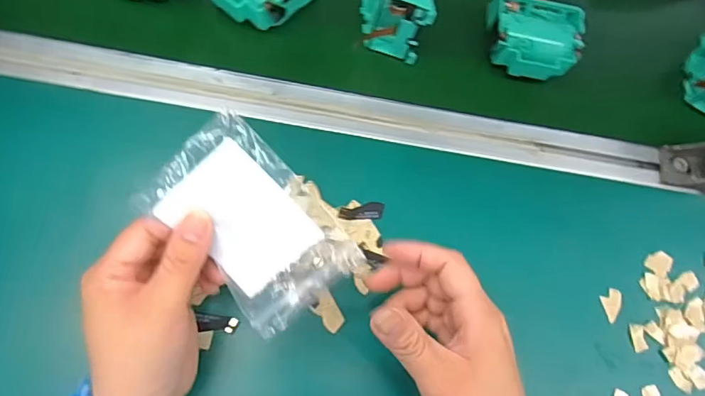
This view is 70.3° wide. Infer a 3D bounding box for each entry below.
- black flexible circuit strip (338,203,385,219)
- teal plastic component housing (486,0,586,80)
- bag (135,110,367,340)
[{"bbox_3d":[0.007,0.010,0.391,0.035,0.004,0.014,-1,71,-9],"label":"black flexible circuit strip"},{"bbox_3d":[0.157,-0.141,0.436,0.083,0.030,0.065,8,67,2],"label":"teal plastic component housing"},{"bbox_3d":[-0.056,0.018,0.289,0.074,0.018,0.118,-40,107,-2],"label":"bag"}]

